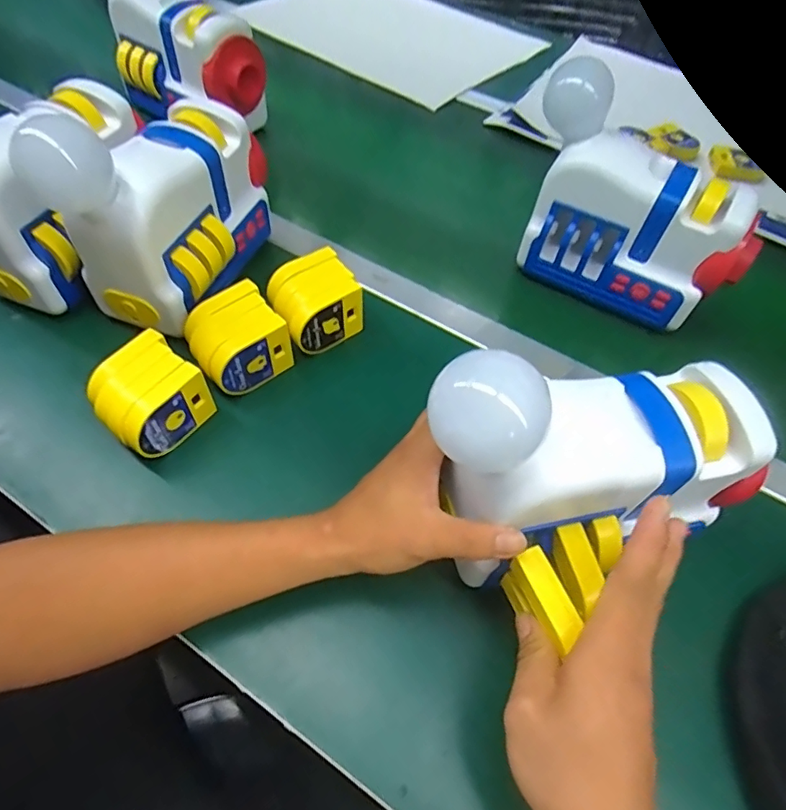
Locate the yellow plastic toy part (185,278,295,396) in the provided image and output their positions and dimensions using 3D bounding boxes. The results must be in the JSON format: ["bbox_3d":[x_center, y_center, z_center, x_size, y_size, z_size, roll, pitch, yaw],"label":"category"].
[{"bbox_3d":[-0.142,-0.059,0.471,0.082,0.052,0.075,-30,63,-24],"label":"yellow plastic toy part"}]

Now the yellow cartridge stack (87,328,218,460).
[{"bbox_3d":[-0.203,-0.006,0.431,0.071,0.057,0.081,32,58,17],"label":"yellow cartridge stack"}]

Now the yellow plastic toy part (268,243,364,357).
[{"bbox_3d":[-0.076,-0.097,0.505,0.078,0.062,0.070,-30,62,-23],"label":"yellow plastic toy part"}]

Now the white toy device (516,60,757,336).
[{"bbox_3d":[0.228,-0.179,0.502,0.214,0.194,0.069,27,57,14],"label":"white toy device"}]

